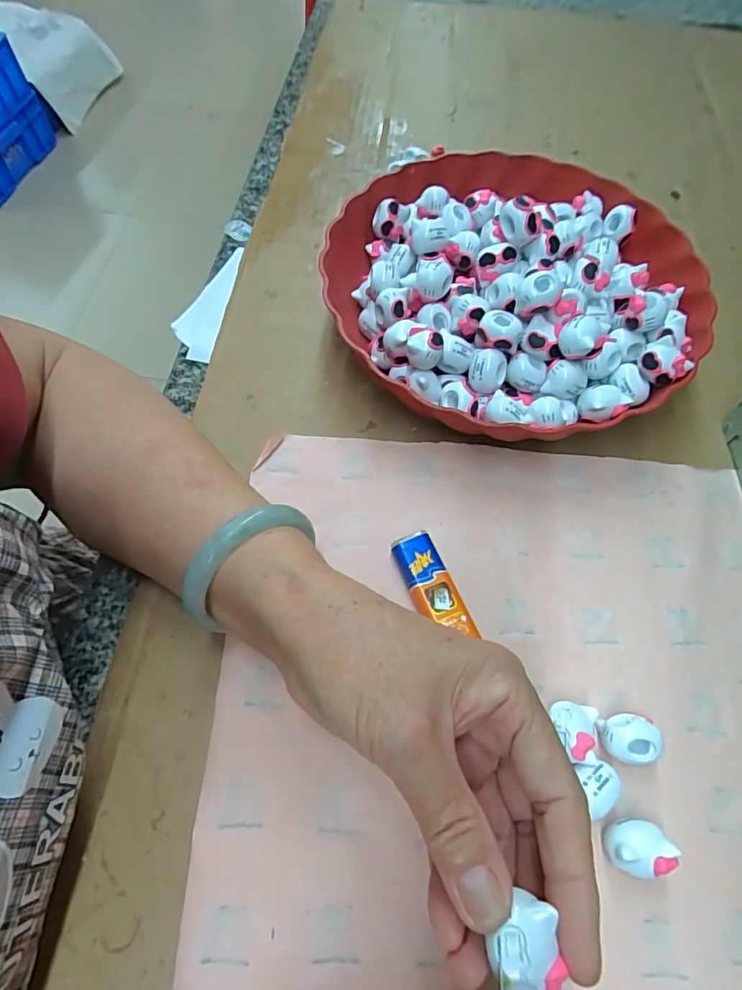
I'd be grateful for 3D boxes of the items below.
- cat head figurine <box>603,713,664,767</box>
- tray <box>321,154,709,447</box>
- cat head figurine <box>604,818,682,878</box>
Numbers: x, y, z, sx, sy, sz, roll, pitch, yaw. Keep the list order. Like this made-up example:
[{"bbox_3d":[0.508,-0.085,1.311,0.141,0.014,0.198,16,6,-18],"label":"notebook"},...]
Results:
[{"bbox_3d":[0.120,0.113,0.231,0.024,0.020,0.020,6,64,2],"label":"cat head figurine"},{"bbox_3d":[0.092,-0.141,0.332,0.242,0.066,0.241,-25,67,-13],"label":"tray"},{"bbox_3d":[0.113,0.150,0.213,0.026,0.021,0.021,13,64,5],"label":"cat head figurine"}]

